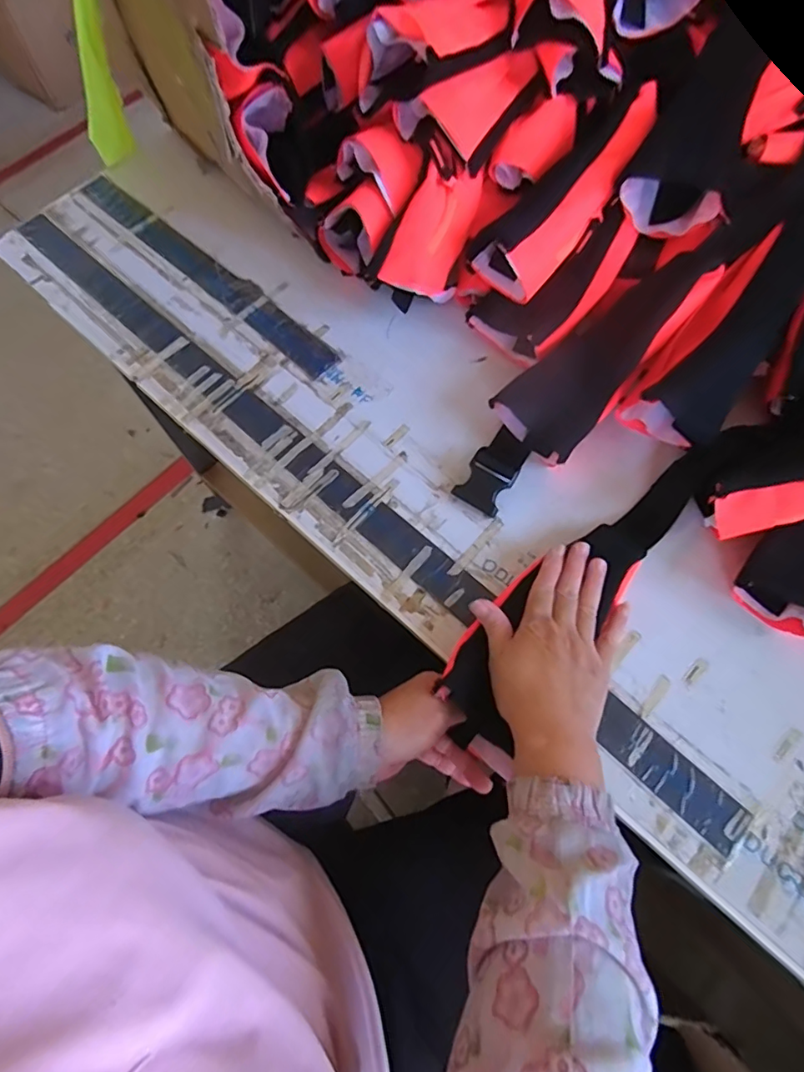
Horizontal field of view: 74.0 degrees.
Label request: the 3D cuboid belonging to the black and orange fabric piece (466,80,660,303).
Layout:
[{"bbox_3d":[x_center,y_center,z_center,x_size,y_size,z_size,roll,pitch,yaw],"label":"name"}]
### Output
[{"bbox_3d":[0.164,-0.338,0.510,0.081,0.052,0.224,45,99,17],"label":"black and orange fabric piece"}]

